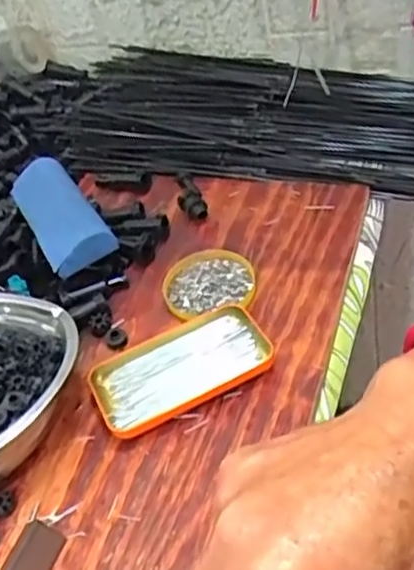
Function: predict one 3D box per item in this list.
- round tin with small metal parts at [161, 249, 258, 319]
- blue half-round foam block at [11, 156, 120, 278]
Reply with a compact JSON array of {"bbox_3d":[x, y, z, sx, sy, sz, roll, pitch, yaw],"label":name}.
[{"bbox_3d":[0.002,-0.003,0.628,0.084,0.014,0.077,-8,43,7],"label":"round tin with small metal parts"},{"bbox_3d":[-0.146,-0.072,0.670,0.060,0.028,0.160,-28,44,-14],"label":"blue half-round foam block"}]

